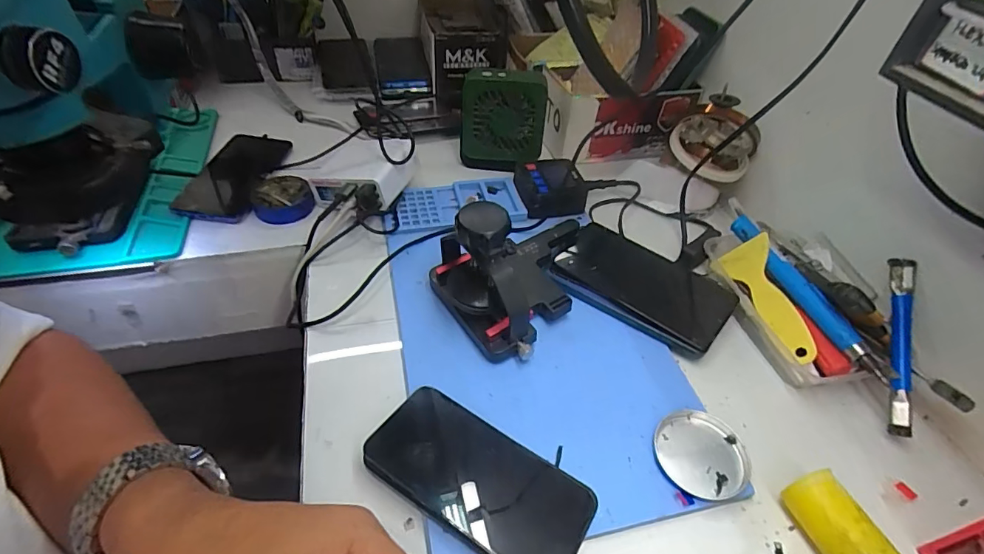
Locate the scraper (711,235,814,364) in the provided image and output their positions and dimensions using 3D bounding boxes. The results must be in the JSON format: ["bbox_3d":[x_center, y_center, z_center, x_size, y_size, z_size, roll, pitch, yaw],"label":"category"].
[{"bbox_3d":[0.242,0.024,0.428,0.015,0.050,0.121,25,46,-37],"label":"scraper"}]

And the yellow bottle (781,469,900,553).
[{"bbox_3d":[0.225,0.180,0.286,0.032,0.035,0.115,-8,47,-14],"label":"yellow bottle"}]

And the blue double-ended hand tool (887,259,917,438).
[{"bbox_3d":[0.321,0.053,0.376,0.019,0.014,0.139,11,77,5],"label":"blue double-ended hand tool"}]

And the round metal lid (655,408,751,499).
[{"bbox_3d":[0.149,0.127,0.344,0.062,0.013,0.062,3,45,-3],"label":"round metal lid"}]

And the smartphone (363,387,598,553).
[{"bbox_3d":[-0.009,0.128,0.310,0.142,0.006,0.073,26,44,18],"label":"smartphone"}]

